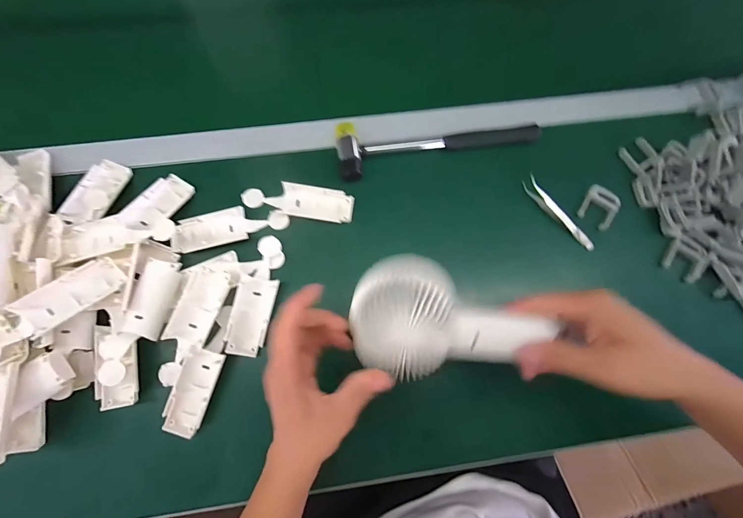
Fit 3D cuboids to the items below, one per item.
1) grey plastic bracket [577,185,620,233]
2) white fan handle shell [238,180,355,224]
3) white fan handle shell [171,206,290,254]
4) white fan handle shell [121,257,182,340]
[{"bbox_3d":[0.290,-0.066,0.397,0.041,0.011,0.048,34,77,7],"label":"grey plastic bracket"},{"bbox_3d":[-0.089,-0.073,0.383,0.135,0.011,0.040,9,76,1],"label":"white fan handle shell"},{"bbox_3d":[-0.168,-0.039,0.375,0.133,0.016,0.042,-15,77,-5],"label":"white fan handle shell"},{"bbox_3d":[-0.238,0.042,0.342,0.035,0.021,0.081,11,76,1],"label":"white fan handle shell"}]

